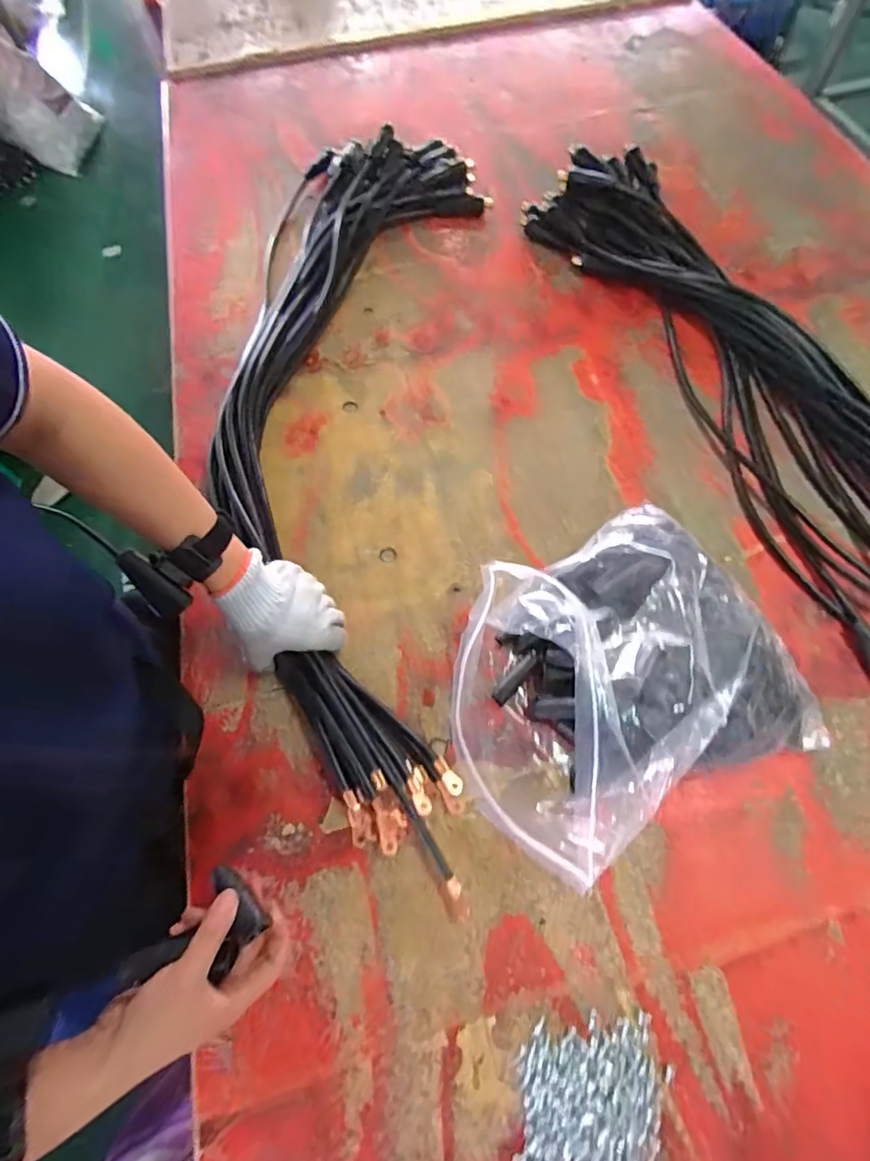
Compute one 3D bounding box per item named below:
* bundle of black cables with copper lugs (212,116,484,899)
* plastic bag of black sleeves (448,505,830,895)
[{"bbox_3d":[-0.104,-0.238,0.714,0.349,0.058,1.172,-5,63,1],"label":"bundle of black cables with copper lugs"},{"bbox_3d":[0.165,0.080,0.506,0.319,0.125,0.279,-25,66,-9],"label":"plastic bag of black sleeves"}]

